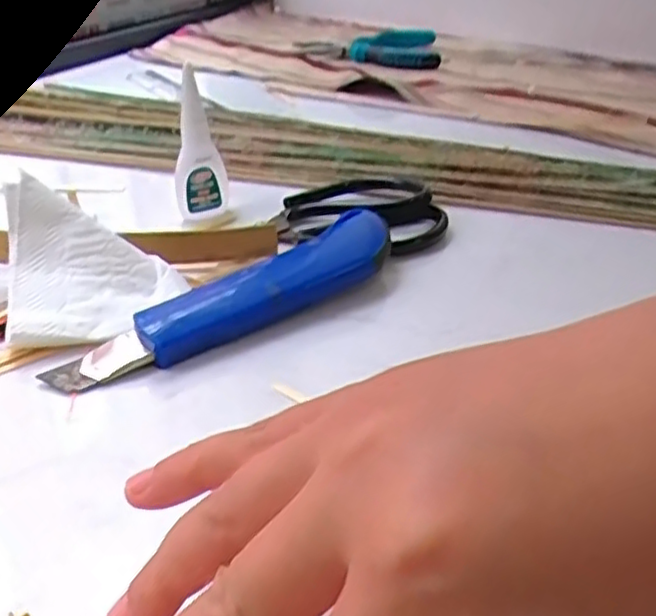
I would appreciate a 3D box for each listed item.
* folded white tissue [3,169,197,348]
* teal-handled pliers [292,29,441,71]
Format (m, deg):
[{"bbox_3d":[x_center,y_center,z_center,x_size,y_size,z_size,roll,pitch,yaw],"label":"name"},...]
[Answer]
[{"bbox_3d":[-0.119,-0.013,0.315,0.086,0.014,0.069,30,56,-2],"label":"folded white tissue"},{"bbox_3d":[0.039,-0.262,0.688,0.138,0.032,0.080,3,34,1],"label":"teal-handled pliers"}]

